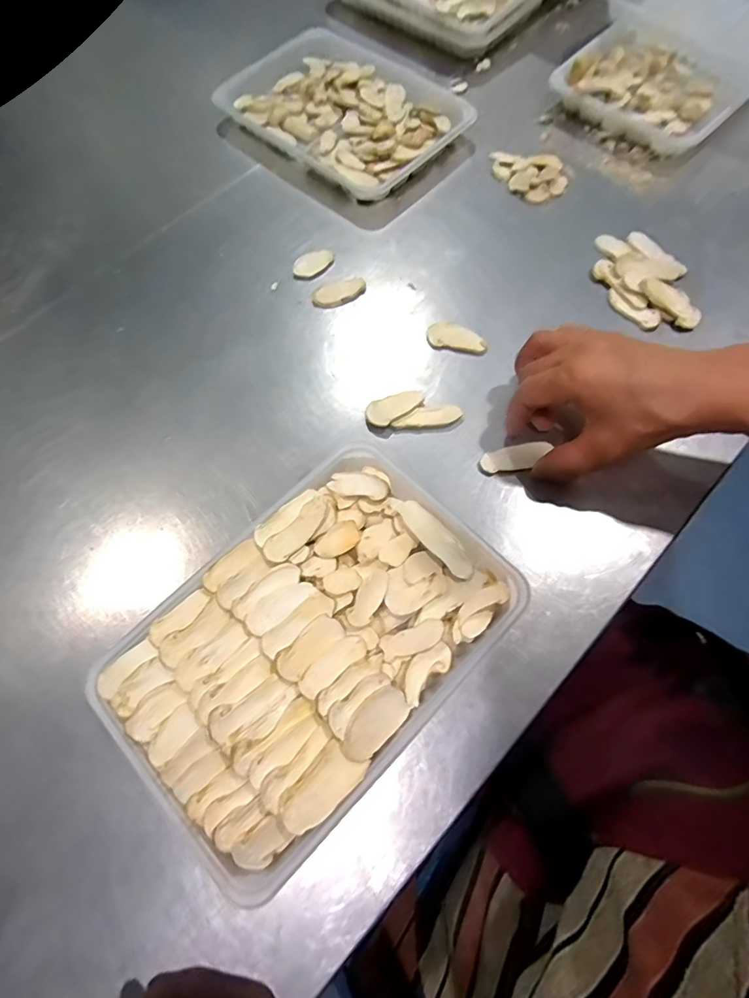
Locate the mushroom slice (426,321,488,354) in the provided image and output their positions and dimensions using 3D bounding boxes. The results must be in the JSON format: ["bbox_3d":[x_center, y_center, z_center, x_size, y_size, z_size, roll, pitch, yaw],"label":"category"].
[{"bbox_3d":[0.068,-0.132,0.392,0.049,0.005,0.022,16,70,8],"label":"mushroom slice"}]

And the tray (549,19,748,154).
[{"bbox_3d":[0.272,-0.407,0.476,0.160,0.031,0.115,36,74,14],"label":"tray"}]

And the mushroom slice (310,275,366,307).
[{"bbox_3d":[-0.031,-0.180,0.417,0.048,0.008,0.022,-18,69,-4],"label":"mushroom slice"}]

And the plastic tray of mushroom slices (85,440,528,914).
[{"bbox_3d":[-0.037,0.084,0.294,0.230,0.035,0.159,-43,73,-13],"label":"plastic tray of mushroom slices"}]

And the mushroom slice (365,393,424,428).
[{"bbox_3d":[0.014,-0.073,0.367,0.045,0.005,0.024,-38,72,-12],"label":"mushroom slice"}]

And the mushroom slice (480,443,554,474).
[{"bbox_3d":[0.103,-0.030,0.347,0.051,0.005,0.021,-16,69,-4],"label":"mushroom slice"}]

